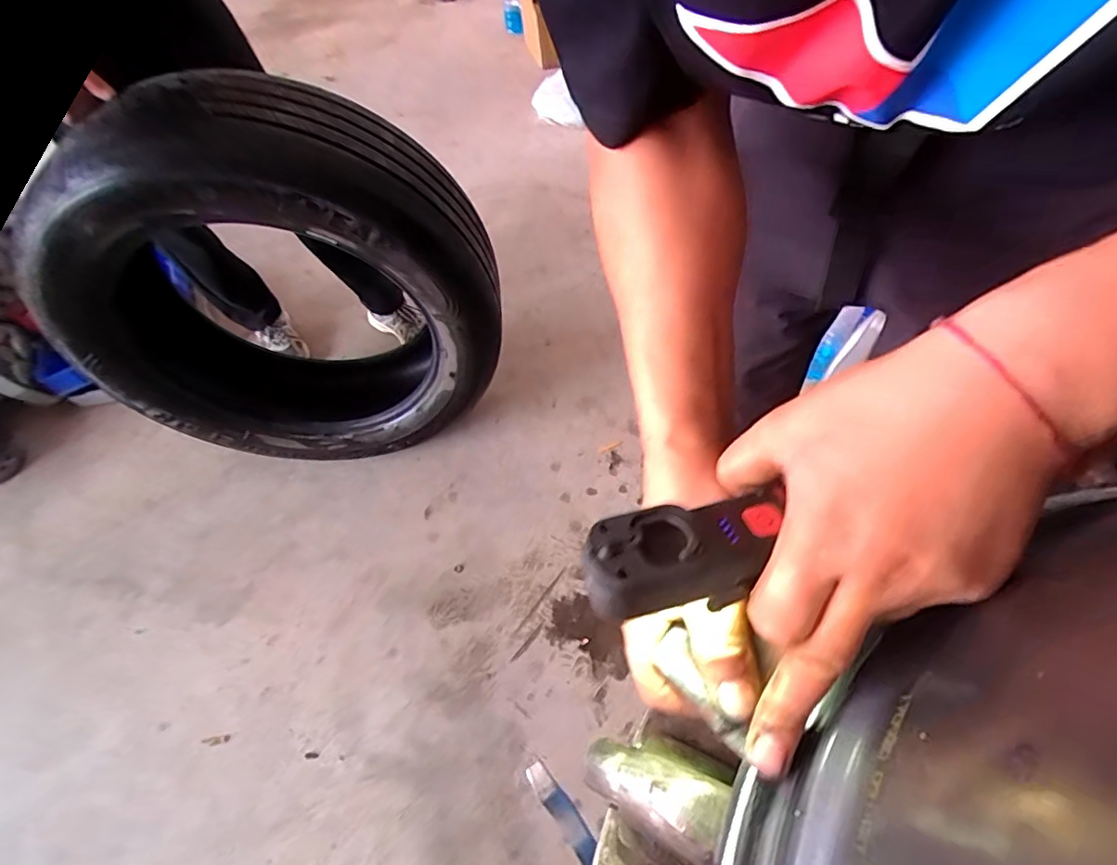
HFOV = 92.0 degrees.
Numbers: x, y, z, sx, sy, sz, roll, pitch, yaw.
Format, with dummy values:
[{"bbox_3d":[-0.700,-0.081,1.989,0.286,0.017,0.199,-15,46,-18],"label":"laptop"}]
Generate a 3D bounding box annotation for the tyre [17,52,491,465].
[{"bbox_3d":[-0.435,-0.231,0.940,0.651,0.635,0.299,-3,55,1],"label":"tyre"}]

